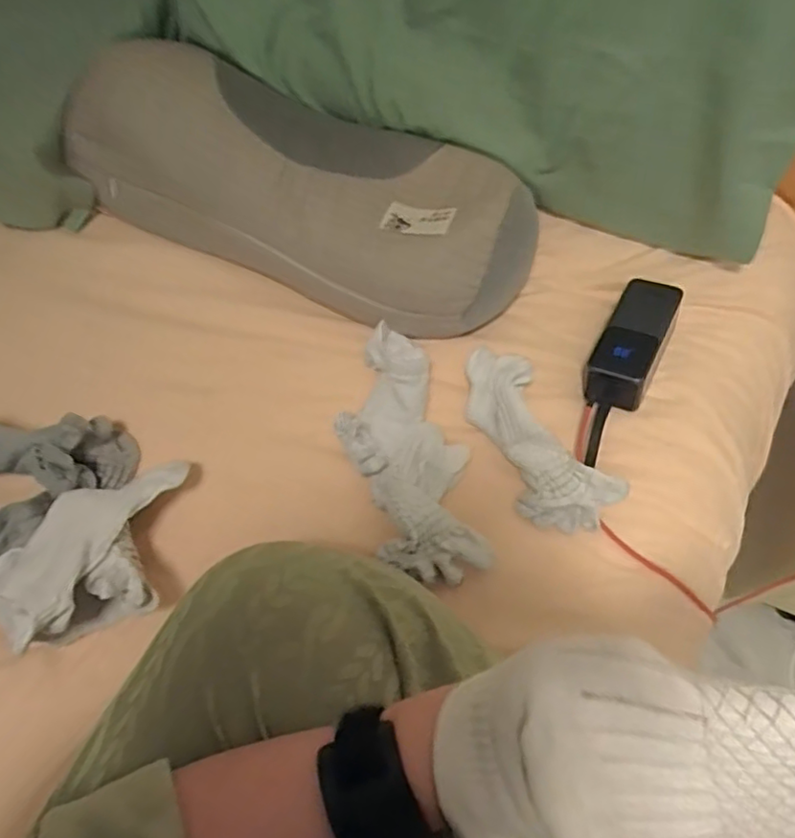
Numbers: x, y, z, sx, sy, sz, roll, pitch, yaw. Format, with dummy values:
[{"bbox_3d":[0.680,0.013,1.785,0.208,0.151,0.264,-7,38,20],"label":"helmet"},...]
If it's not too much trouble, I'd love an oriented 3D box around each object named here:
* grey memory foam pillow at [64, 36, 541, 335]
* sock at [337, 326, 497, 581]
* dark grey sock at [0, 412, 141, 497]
[{"bbox_3d":[-0.090,-0.234,0.611,0.459,0.111,0.183,25,66,8],"label":"grey memory foam pillow"},{"bbox_3d":[0.006,0.024,0.537,0.104,0.040,0.232,-11,66,-9],"label":"sock"},{"bbox_3d":[-0.320,0.027,0.503,0.204,0.081,0.070,5,62,-27],"label":"dark grey sock"}]

